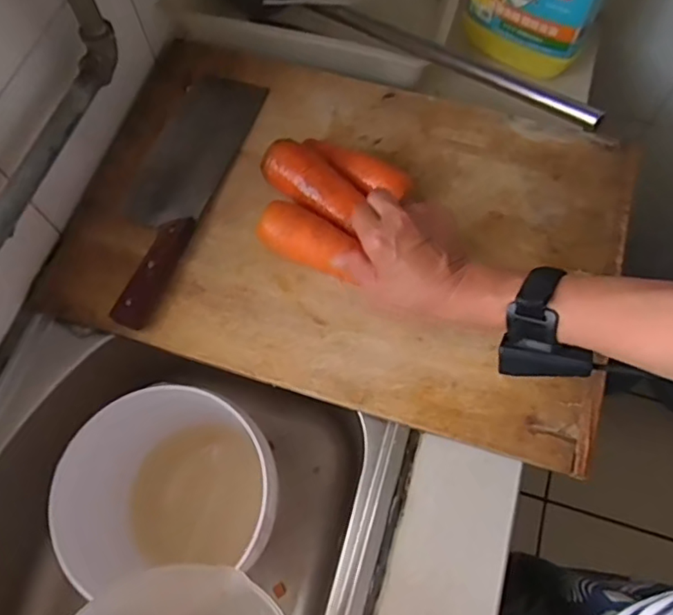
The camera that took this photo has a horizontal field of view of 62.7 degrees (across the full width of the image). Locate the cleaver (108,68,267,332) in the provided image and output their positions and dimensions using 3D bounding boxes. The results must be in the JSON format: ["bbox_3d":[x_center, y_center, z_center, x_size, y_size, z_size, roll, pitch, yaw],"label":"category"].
[{"bbox_3d":[-0.175,-0.133,0.593,0.086,0.030,0.315,18,72,8],"label":"cleaver"}]

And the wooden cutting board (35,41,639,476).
[{"bbox_3d":[0.009,-0.100,0.582,0.556,0.031,0.379,16,72,8],"label":"wooden cutting board"}]

